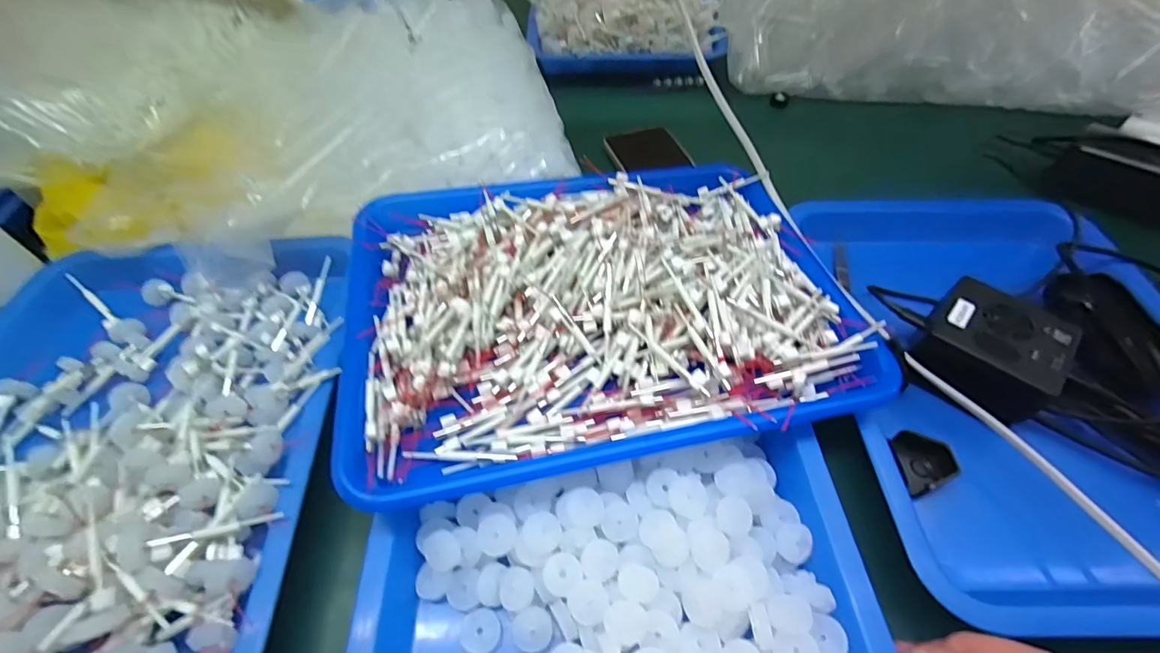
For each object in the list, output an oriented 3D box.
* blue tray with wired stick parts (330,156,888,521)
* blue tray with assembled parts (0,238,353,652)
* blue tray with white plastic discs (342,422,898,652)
[{"bbox_3d":[0.013,-0.020,0.346,0.332,0.047,0.240,-9,53,-7],"label":"blue tray with wired stick parts"},{"bbox_3d":[-0.294,0.063,0.309,0.265,0.048,0.320,-3,53,-2],"label":"blue tray with assembled parts"},{"bbox_3d":[0.019,0.153,0.255,0.259,0.037,0.172,-4,53,-3],"label":"blue tray with white plastic discs"}]

